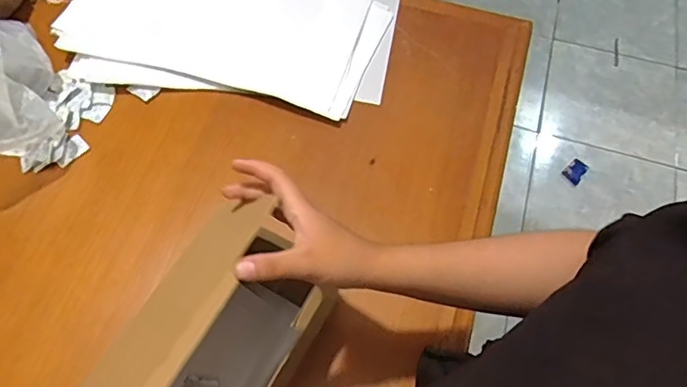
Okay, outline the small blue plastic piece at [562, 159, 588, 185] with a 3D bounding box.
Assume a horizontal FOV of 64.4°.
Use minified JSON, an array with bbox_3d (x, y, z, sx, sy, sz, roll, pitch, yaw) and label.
[{"bbox_3d":[0.668,-0.063,1.569,0.053,0.008,0.068,42,85,12],"label":"small blue plastic piece"}]

